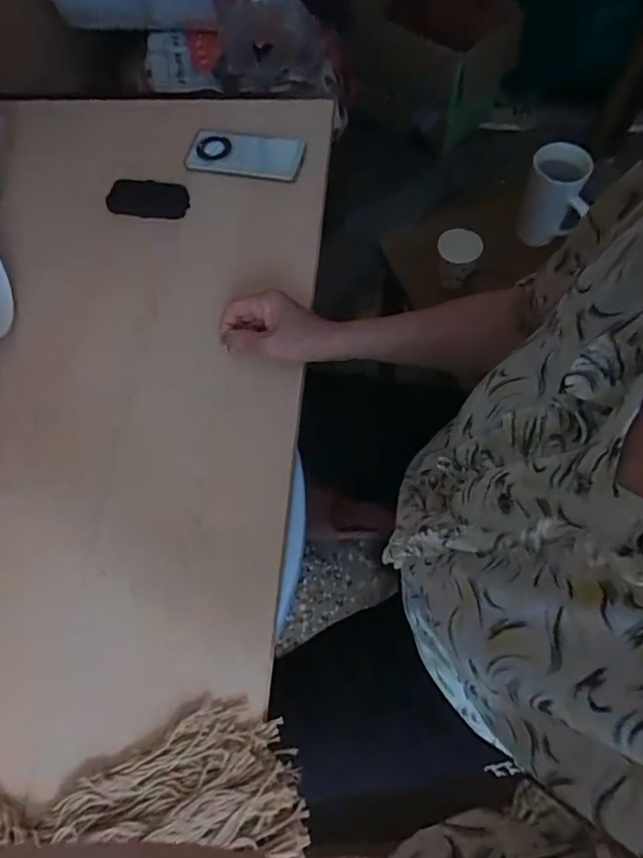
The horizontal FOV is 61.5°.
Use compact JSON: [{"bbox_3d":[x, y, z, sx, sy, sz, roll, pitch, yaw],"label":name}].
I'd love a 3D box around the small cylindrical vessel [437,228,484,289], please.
[{"bbox_3d":[0.225,-0.281,0.900,0.068,0.073,0.068,-1,67,2],"label":"small cylindrical vessel"}]

